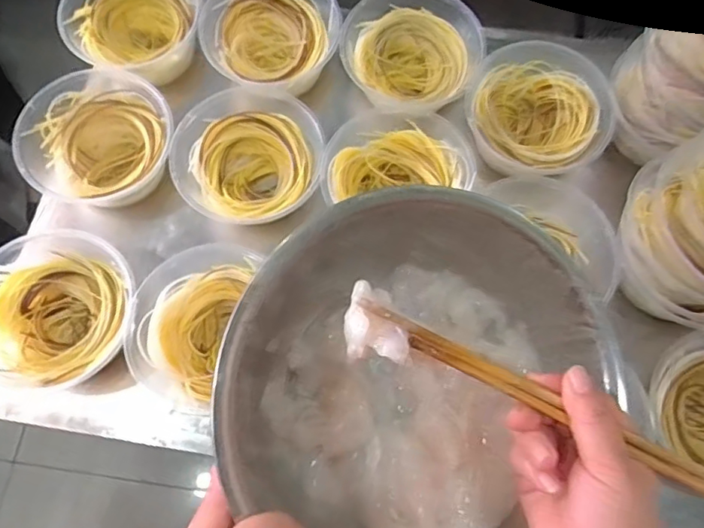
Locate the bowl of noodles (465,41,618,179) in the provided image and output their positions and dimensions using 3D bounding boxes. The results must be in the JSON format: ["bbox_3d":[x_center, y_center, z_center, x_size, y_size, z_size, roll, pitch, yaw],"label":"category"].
[{"bbox_3d":[0.219,-0.177,0.648,0.154,0.068,0.156,1,70,-2],"label":"bowl of noodles"}]

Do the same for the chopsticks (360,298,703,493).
[{"bbox_3d":[0.109,0.078,0.331,0.229,0.012,0.013,27,71,0],"label":"chopsticks"}]

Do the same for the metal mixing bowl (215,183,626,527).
[{"bbox_3d":[0.043,0.091,0.382,0.229,0.144,0.254,18,70,5],"label":"metal mixing bowl"}]

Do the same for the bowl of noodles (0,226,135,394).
[{"bbox_3d":[-0.306,0.051,0.576,0.164,0.066,0.162,1,70,-2],"label":"bowl of noodles"}]

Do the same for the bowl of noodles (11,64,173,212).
[{"bbox_3d":[-0.284,-0.149,0.654,0.157,0.081,0.160,1,70,-2],"label":"bowl of noodles"}]

